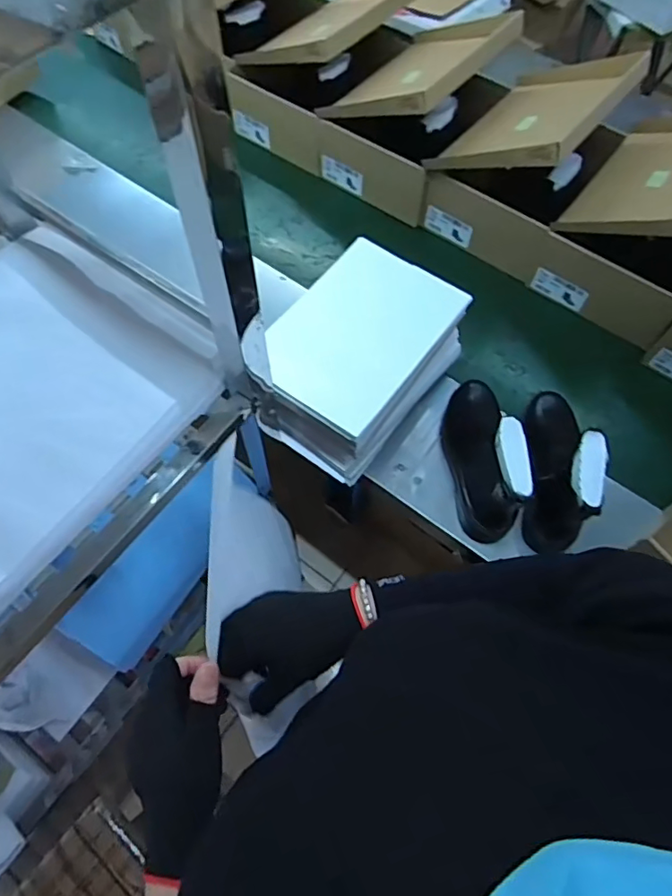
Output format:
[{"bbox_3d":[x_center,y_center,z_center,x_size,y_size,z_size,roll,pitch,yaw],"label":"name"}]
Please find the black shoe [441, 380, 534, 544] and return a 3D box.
[{"bbox_3d":[0.215,-0.012,0.775,0.089,0.170,0.256,3,63,0],"label":"black shoe"}]

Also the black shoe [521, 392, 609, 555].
[{"bbox_3d":[0.312,0.008,0.764,0.077,0.172,0.253,11,63,4],"label":"black shoe"}]

